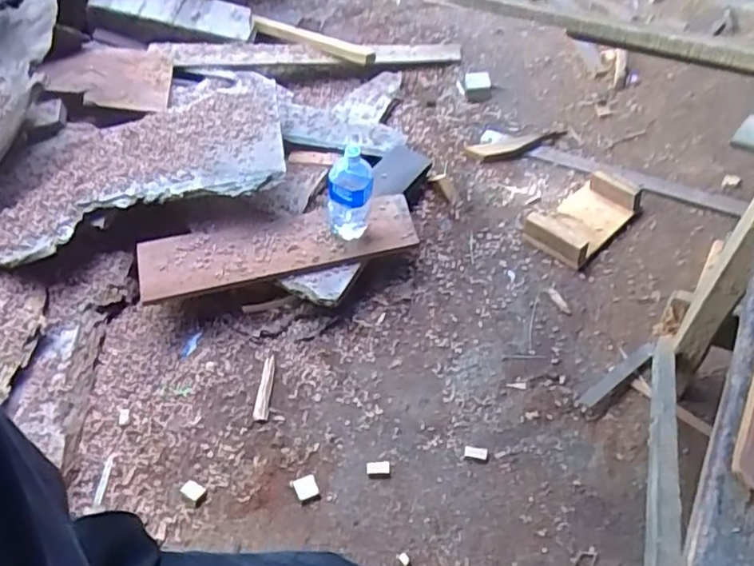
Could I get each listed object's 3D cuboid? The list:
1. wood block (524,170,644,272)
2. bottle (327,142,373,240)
[{"bbox_3d":[0.485,-0.168,1.488,0.296,0.055,0.177,-38,56,-25],"label":"wood block"},{"bbox_3d":[-0.055,-0.180,1.319,0.099,0.189,0.089,-8,51,-1],"label":"bottle"}]

